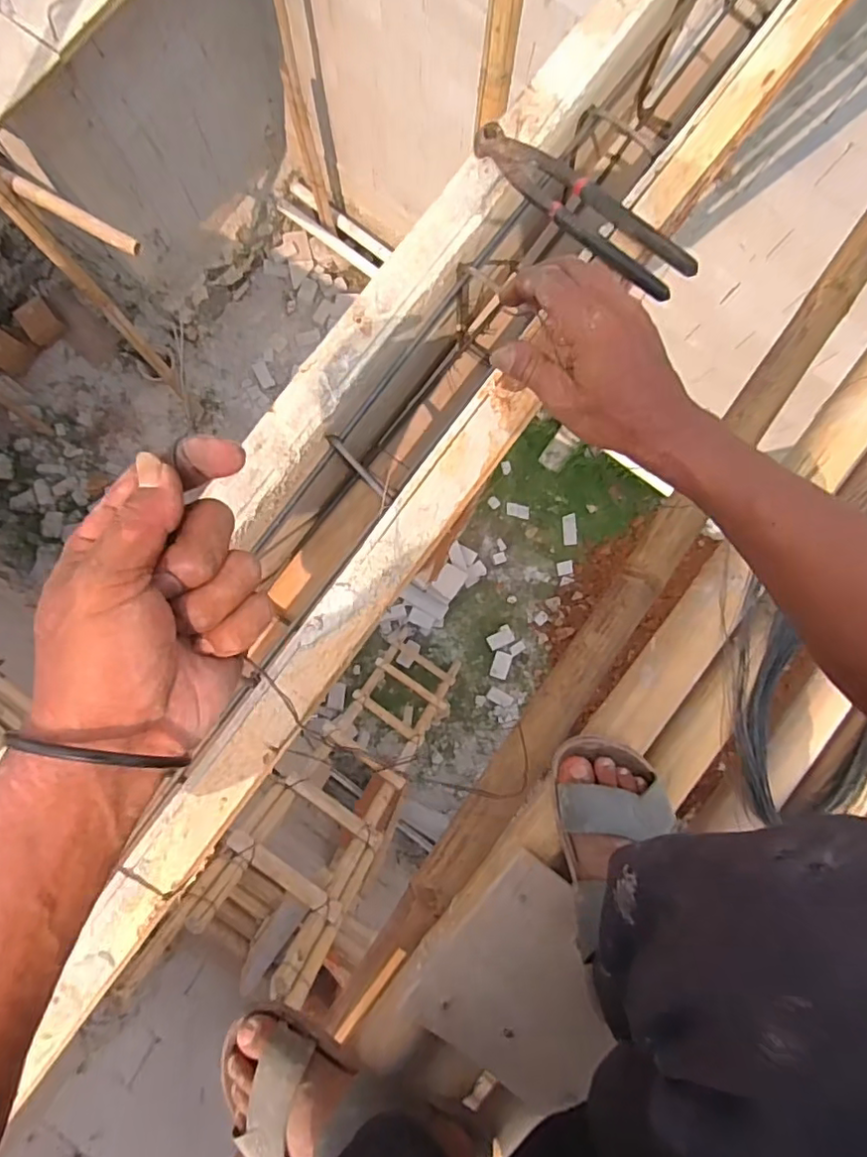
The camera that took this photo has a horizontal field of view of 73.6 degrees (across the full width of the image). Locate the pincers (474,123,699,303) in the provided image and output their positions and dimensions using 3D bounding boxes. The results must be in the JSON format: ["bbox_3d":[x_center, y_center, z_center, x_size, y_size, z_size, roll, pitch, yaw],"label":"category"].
[{"bbox_3d":[0.120,-0.310,0.485,0.053,0.023,0.216,-45,79,-6],"label":"pincers"}]

